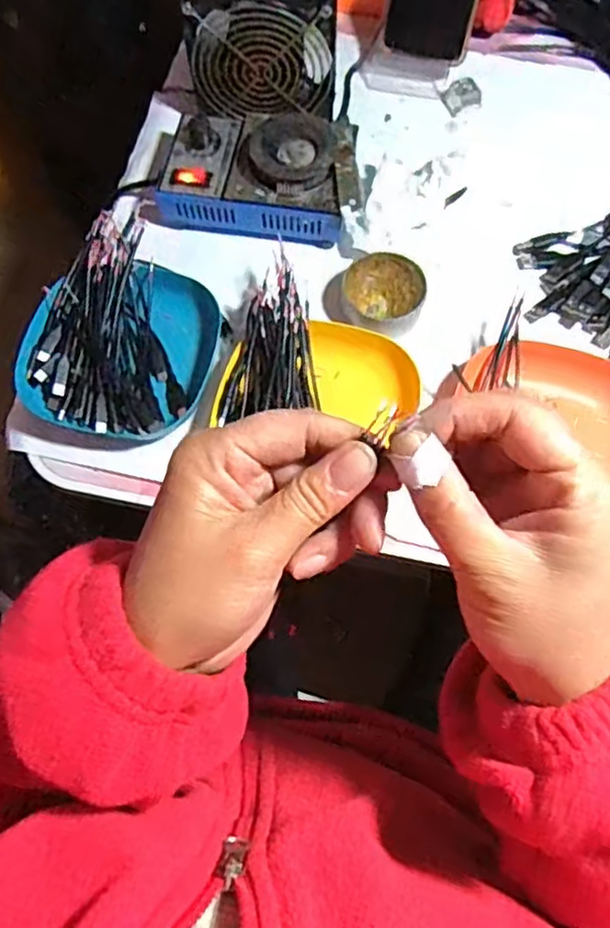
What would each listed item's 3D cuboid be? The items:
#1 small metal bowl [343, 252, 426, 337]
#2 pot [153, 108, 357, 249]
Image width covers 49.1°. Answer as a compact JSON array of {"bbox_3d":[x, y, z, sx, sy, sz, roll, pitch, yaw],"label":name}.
[{"bbox_3d":[0.060,-0.131,0.519,0.062,0.025,0.060,0,69,1],"label":"small metal bowl"},{"bbox_3d":[-0.035,-0.235,0.540,0.152,0.050,0.098,8,70,5],"label":"pot"}]

